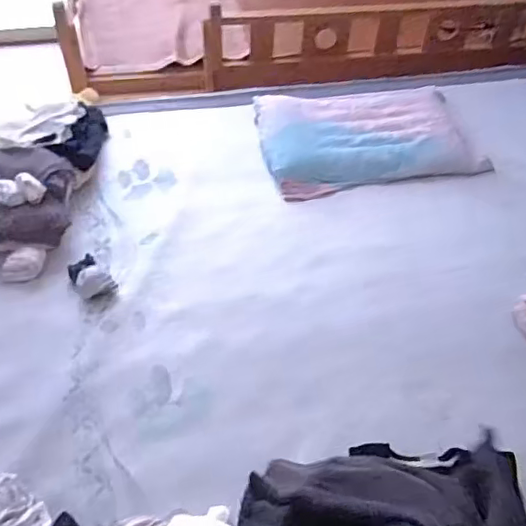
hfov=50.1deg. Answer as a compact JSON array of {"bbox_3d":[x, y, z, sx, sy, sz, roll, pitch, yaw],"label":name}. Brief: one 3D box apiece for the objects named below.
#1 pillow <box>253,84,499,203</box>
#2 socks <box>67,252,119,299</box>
[{"bbox_3d":[0.324,-0.409,1.733,0.656,0.143,0.378,-6,50,-8],"label":"pillow"},{"bbox_3d":[-0.399,0.027,1.304,0.080,0.073,0.114,-36,60,-28],"label":"socks"}]

